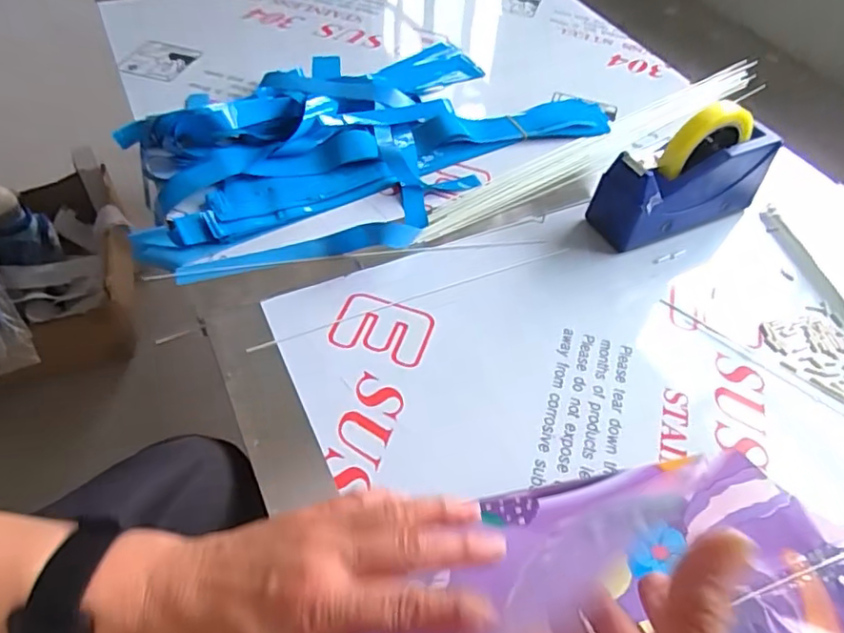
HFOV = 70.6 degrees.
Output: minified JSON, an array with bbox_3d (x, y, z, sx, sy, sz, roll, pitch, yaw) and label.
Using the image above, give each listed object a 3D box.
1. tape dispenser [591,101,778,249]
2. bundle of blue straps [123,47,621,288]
[{"bbox_3d":[0.294,-0.162,0.660,0.196,0.131,0.069,-21,54,-19],"label":"tape dispenser"},{"bbox_3d":[-0.048,-0.219,0.737,0.599,0.043,0.364,-16,53,-16],"label":"bundle of blue straps"}]

